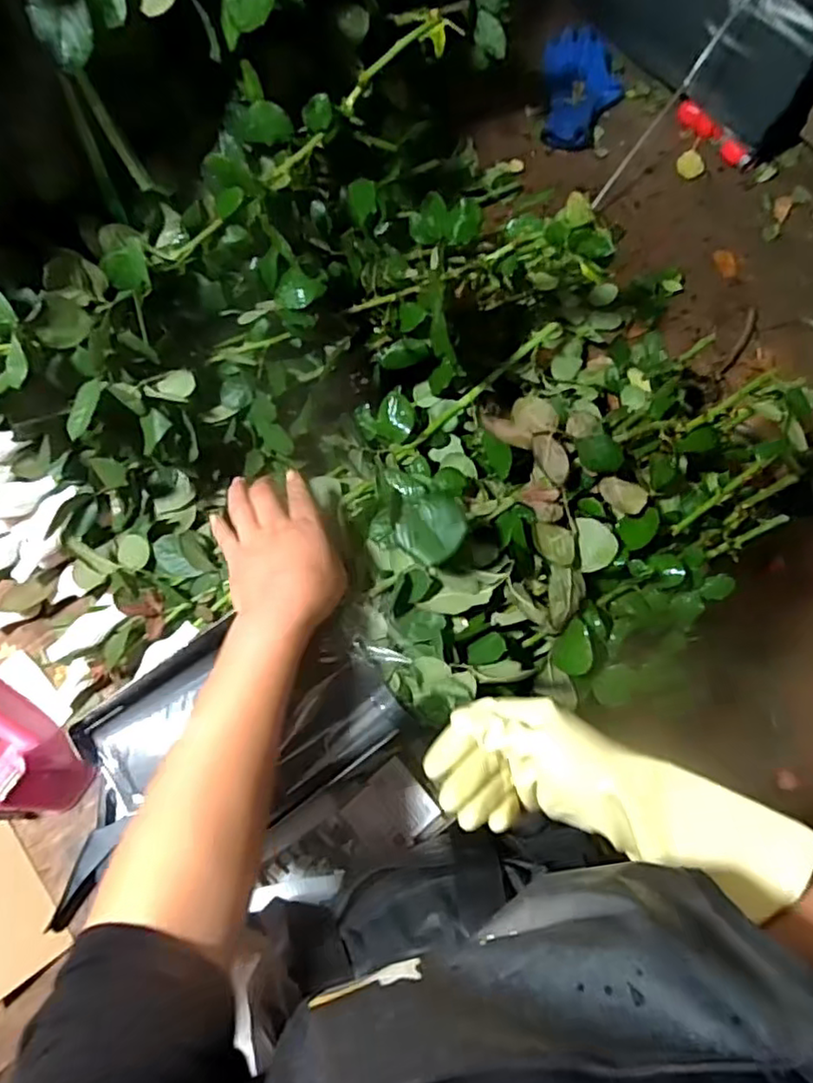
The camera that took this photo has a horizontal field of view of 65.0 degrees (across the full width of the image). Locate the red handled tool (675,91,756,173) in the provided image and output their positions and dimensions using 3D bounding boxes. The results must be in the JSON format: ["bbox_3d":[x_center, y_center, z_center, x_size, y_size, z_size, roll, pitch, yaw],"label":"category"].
[{"bbox_3d":[0.418,-0.553,0.864,0.019,0.029,0.132,-42,79,-12],"label":"red handled tool"}]

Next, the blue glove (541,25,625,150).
[{"bbox_3d":[0.245,-0.630,0.887,0.112,0.035,0.182,5,73,0],"label":"blue glove"}]

